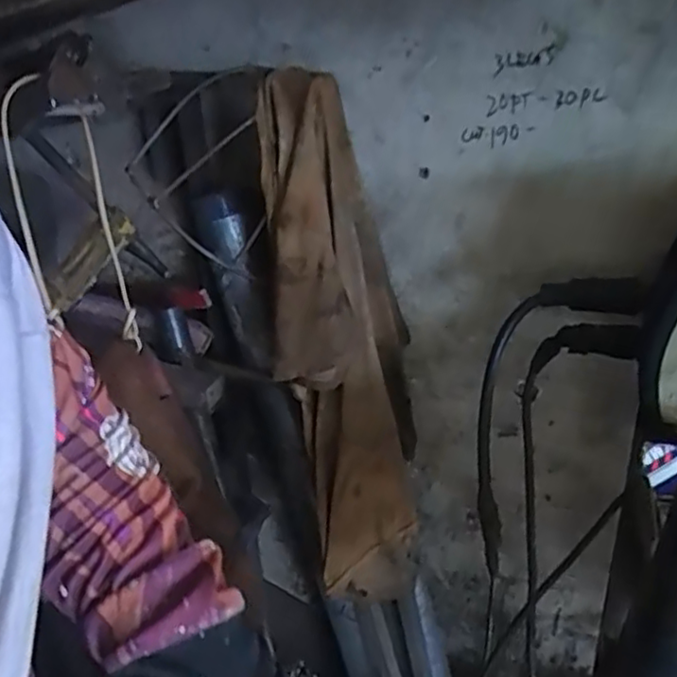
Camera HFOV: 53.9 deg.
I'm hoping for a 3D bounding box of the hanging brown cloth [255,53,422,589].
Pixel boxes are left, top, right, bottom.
[{"bbox_3d":[0.010,0.034,0.850,0.163,0.671,0.170,-1,28,4],"label":"hanging brown cloth"}]

